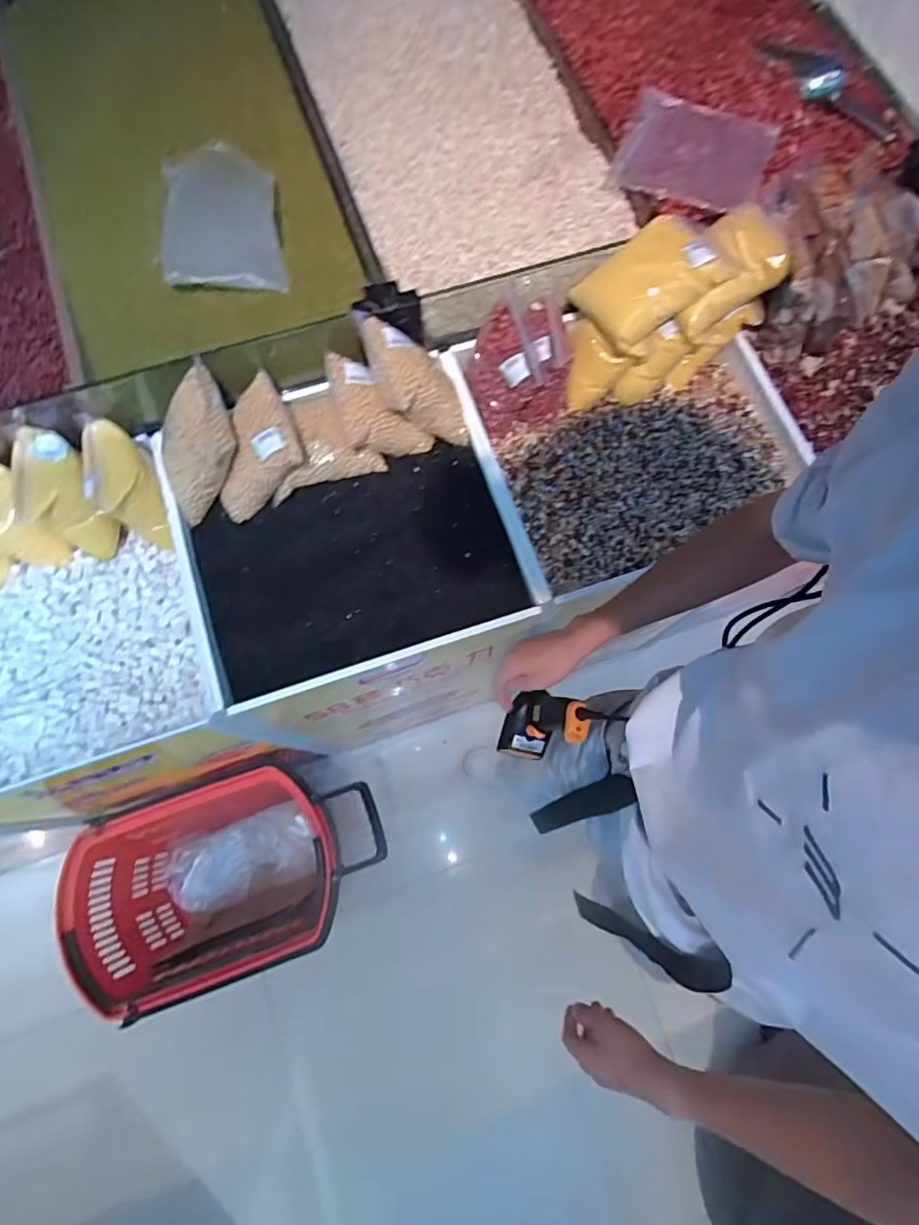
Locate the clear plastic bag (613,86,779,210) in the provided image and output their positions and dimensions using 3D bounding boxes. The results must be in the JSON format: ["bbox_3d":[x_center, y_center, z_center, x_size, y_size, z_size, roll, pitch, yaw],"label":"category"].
[{"bbox_3d":[0.313,-0.612,0.767,0.183,0.026,0.140,20,90,4],"label":"clear plastic bag"}]

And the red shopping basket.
[{"bbox_3d":[-0.424,0.507,1.172,0.554,0.335,0.337,-22,74,-7],"label":"red shopping basket"}]

